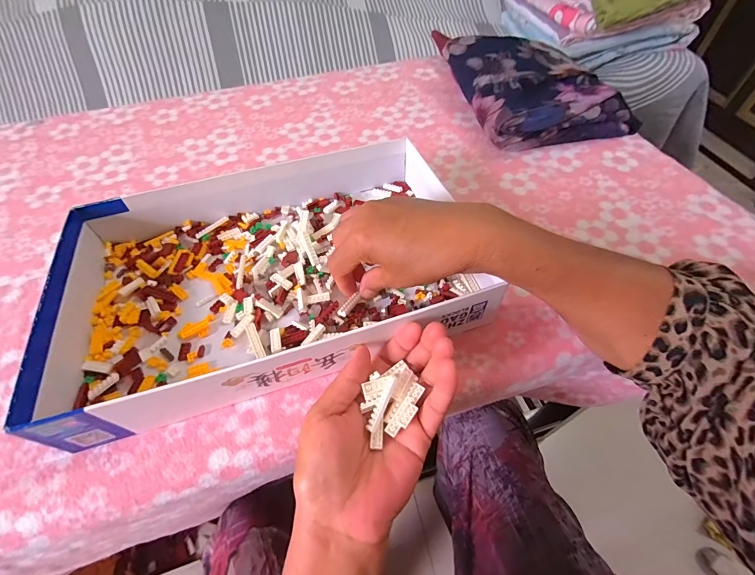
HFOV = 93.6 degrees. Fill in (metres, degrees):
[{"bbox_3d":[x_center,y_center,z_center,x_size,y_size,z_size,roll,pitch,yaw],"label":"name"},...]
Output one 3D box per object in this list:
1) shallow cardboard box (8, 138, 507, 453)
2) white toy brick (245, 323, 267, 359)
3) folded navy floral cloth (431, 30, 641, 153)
[{"bbox_3d":[-0.102,-0.024,0.342,0.344,0.064,0.239,-16,56,-9],"label":"shallow cardboard box"},{"bbox_3d":[-0.107,0.046,0.309,0.009,0.004,0.038,-26,58,-15],"label":"white toy brick"},{"bbox_3d":[0.222,-0.301,0.523,0.193,0.060,0.245,-14,55,-7],"label":"folded navy floral cloth"}]

